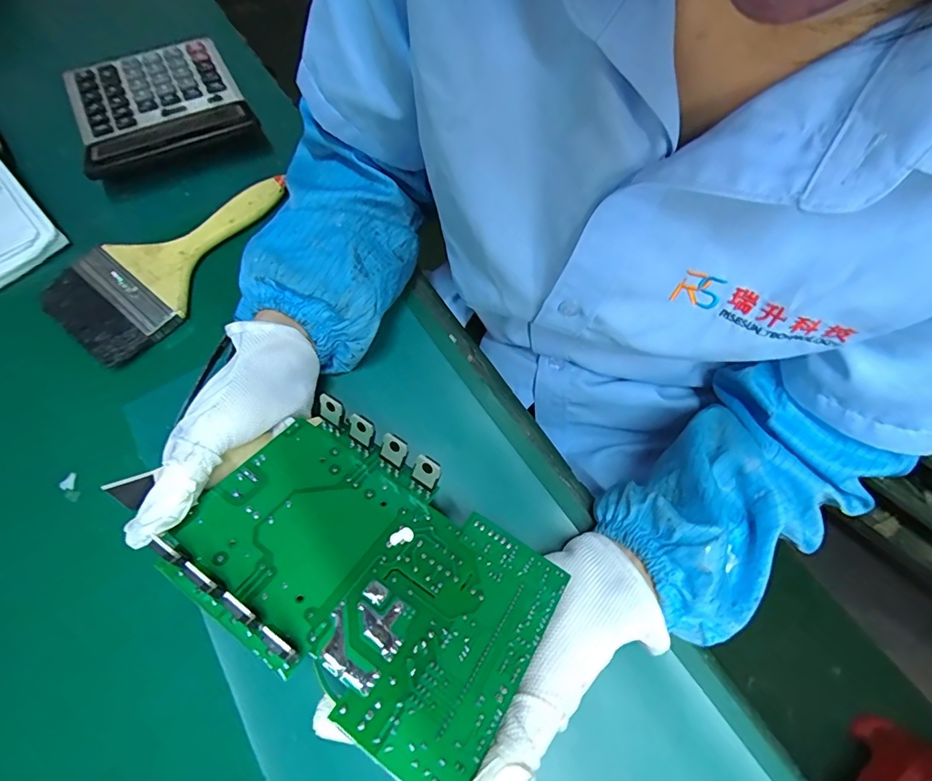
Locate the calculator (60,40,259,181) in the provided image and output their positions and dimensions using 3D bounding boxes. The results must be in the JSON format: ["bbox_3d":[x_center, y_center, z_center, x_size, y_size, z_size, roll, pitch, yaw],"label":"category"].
[{"bbox_3d":[-0.286,-0.268,0.437,0.143,0.025,0.174,-27,68,-14],"label":"calculator"}]

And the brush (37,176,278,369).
[{"bbox_3d":[-0.229,-0.112,0.378,0.089,0.017,0.196,36,69,14],"label":"brush"}]

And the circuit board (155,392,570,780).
[{"bbox_3d":[-0.049,0.087,0.235,0.174,0.040,0.112,30,50,14],"label":"circuit board"}]

